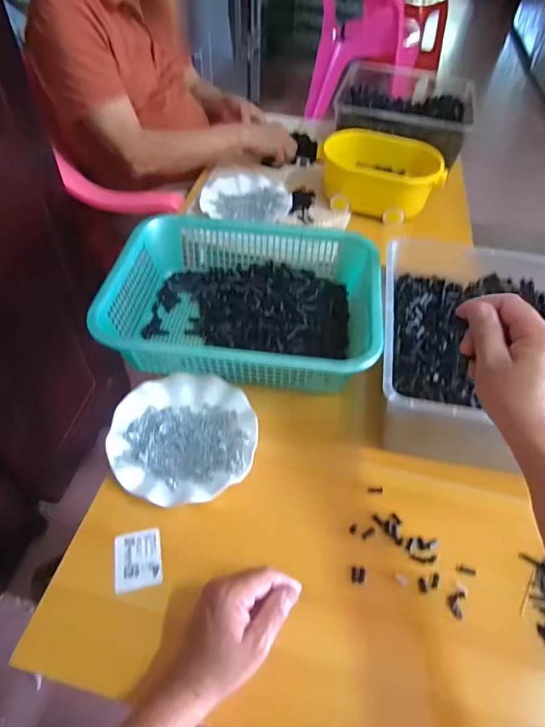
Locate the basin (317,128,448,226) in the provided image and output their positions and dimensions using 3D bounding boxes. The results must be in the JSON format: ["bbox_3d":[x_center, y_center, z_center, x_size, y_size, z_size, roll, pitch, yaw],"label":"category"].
[{"bbox_3d":[0.214,-0.385,0.917,0.245,0.109,0.133,18,52,12],"label":"basin"}]

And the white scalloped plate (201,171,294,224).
[{"bbox_3d":[-0.056,-0.348,0.937,0.179,0.016,0.179,1,50,-2],"label":"white scalloped plate"}]

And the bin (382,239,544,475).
[{"bbox_3d":[0.287,-0.003,0.597,0.297,0.142,0.288,9,51,5],"label":"bin"}]

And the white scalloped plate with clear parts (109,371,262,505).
[{"bbox_3d":[-0.115,0.095,0.581,0.178,0.029,0.184,1,50,-2],"label":"white scalloped plate with clear parts"}]

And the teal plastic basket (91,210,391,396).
[{"bbox_3d":[-0.039,-0.107,0.693,0.383,0.086,0.305,9,51,4],"label":"teal plastic basket"}]

